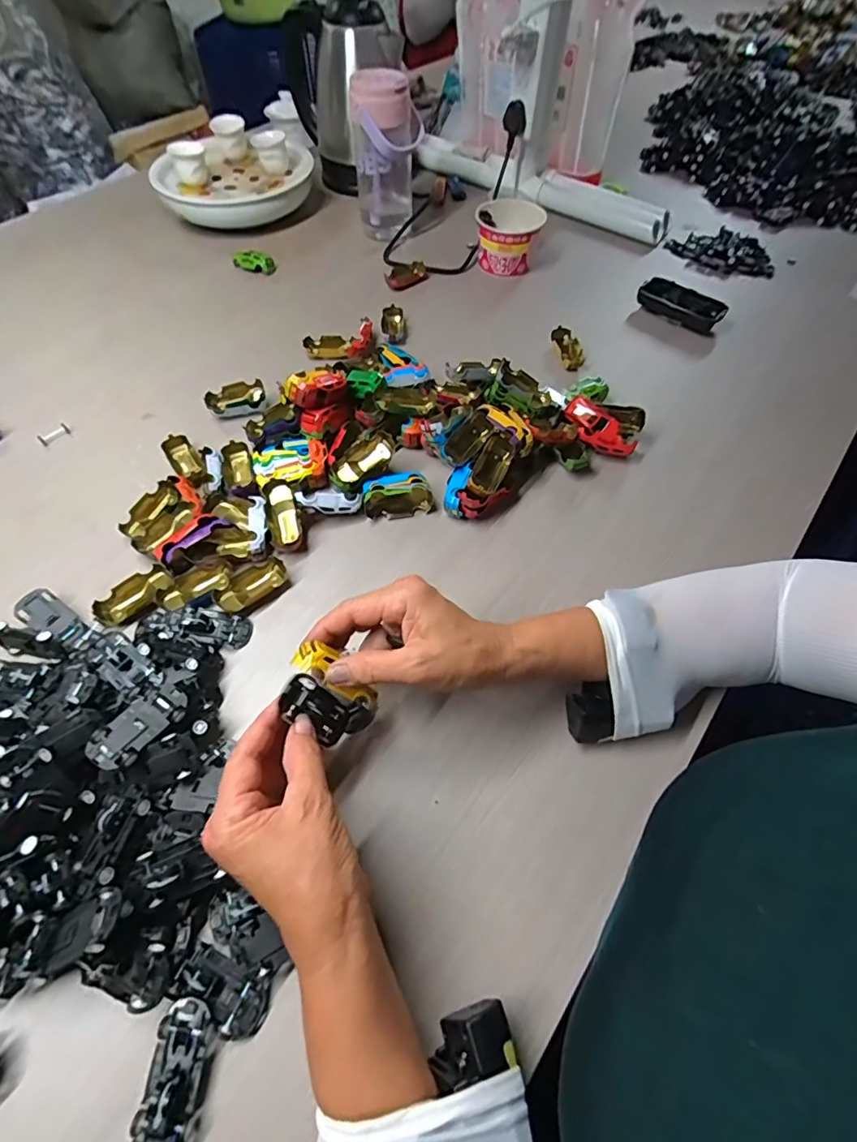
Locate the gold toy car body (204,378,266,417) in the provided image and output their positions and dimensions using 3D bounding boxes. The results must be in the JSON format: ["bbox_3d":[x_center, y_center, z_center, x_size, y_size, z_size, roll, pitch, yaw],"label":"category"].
[{"bbox_3d":[-0.217,-0.192,0.575,0.064,0.028,0.029,-17,59,-11],"label":"gold toy car body"}]

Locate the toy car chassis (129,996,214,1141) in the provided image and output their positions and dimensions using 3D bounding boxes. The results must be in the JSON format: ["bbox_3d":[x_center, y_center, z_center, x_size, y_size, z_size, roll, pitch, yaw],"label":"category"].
[{"bbox_3d":[-0.139,0.278,0.279,0.032,0.013,0.064,1,57,1],"label":"toy car chassis"}]

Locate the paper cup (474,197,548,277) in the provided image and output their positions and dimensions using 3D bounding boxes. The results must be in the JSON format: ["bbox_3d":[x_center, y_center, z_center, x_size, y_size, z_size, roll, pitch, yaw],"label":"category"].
[{"bbox_3d":[0.112,-0.472,0.714,0.094,0.073,0.093,7,58,4],"label":"paper cup"}]

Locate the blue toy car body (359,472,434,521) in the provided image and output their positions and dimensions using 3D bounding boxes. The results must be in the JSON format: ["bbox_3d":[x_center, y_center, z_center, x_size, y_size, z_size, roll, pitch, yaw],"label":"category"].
[{"bbox_3d":[-0.030,-0.074,0.498,0.067,0.027,0.035,-9,58,-6],"label":"blue toy car body"}]

